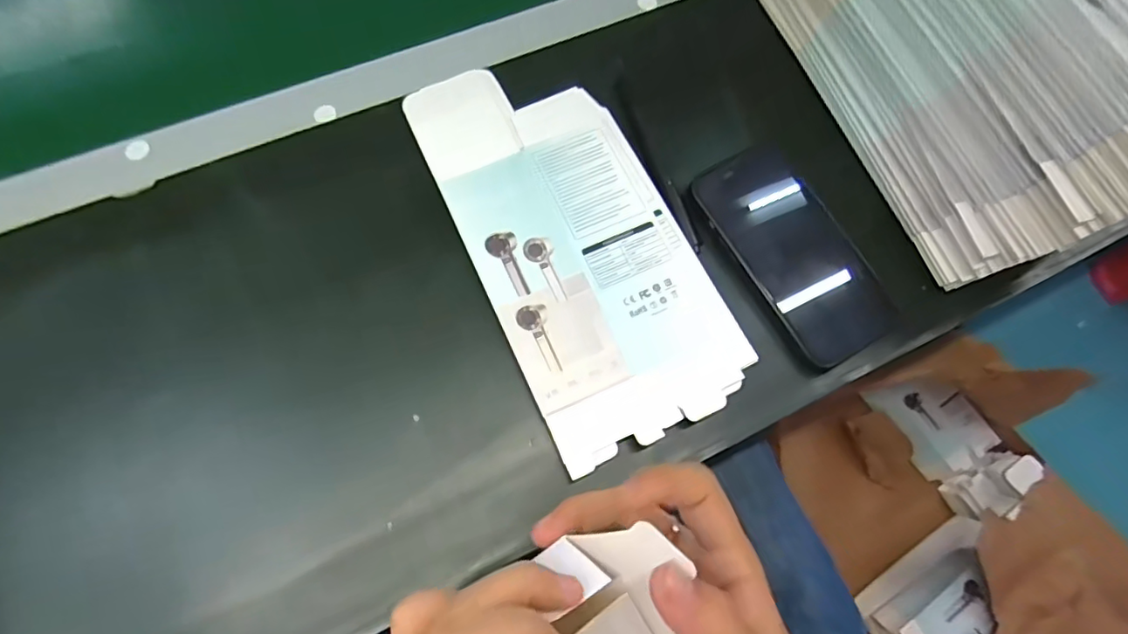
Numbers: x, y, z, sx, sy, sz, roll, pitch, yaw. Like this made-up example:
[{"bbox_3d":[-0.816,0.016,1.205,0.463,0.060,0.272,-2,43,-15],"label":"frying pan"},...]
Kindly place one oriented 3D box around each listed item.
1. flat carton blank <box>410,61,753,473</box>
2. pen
[{"bbox_3d":[0.005,-0.053,0.355,0.126,0.005,0.262,-24,75,-9],"label":"flat carton blank"},{"bbox_3d":[0.060,-0.107,0.386,0.013,0.008,0.144,-18,71,-10],"label":"pen"}]

